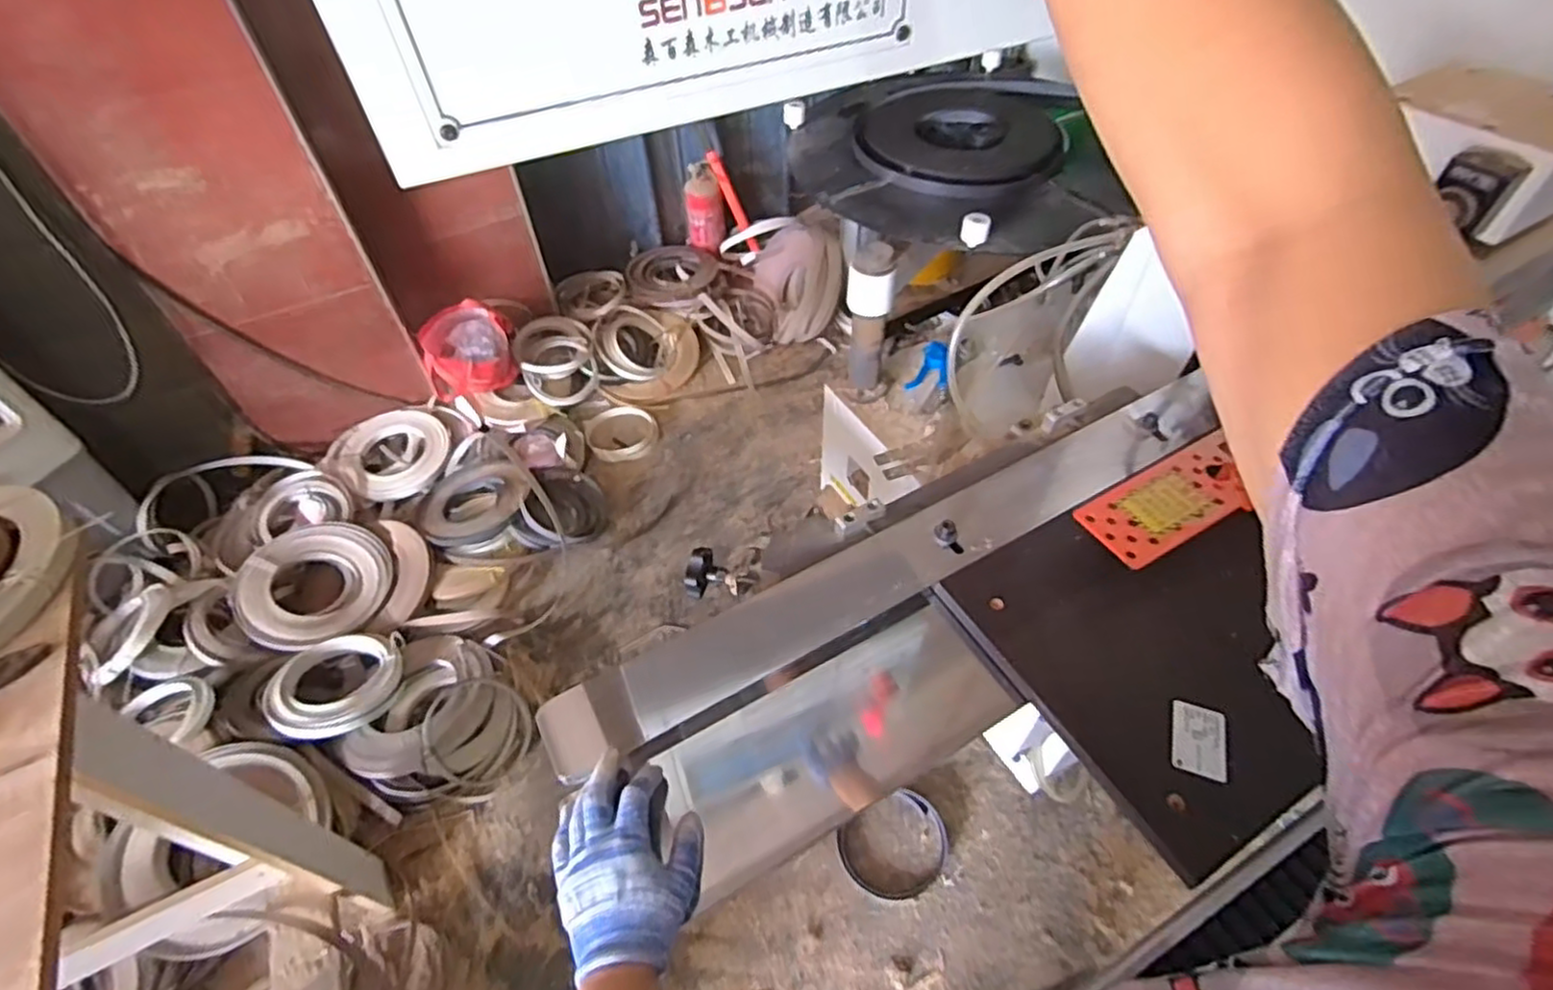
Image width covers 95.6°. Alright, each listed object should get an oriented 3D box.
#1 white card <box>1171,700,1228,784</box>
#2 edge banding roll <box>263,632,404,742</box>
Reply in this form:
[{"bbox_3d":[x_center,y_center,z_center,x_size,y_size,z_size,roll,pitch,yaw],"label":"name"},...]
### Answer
[{"bbox_3d":[0.341,0.198,0.568,0.040,0.005,0.056,10,58,18],"label":"white card"},{"bbox_3d":[-0.862,0.365,1.364,0.229,0.022,0.213,-1,50,2],"label":"edge banding roll"}]

